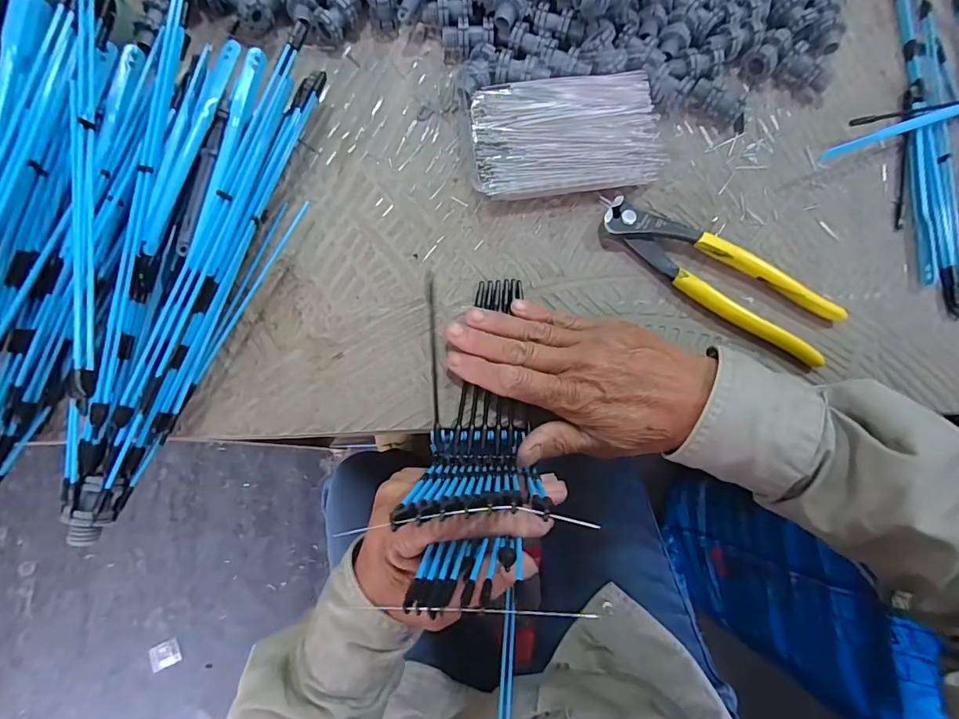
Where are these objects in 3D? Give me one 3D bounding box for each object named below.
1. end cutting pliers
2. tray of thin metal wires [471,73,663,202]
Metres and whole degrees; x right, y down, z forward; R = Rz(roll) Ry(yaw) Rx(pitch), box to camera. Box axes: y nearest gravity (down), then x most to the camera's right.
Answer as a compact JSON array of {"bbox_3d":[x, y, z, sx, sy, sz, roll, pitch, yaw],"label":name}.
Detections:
[{"bbox_3d":[0.157,-0.056,0.308,0.163,0.014,0.044,33,79,6],"label":"end cutting pliers"},{"bbox_3d":[0.060,-0.156,0.328,0.131,0.015,0.084,-7,78,-2],"label":"tray of thin metal wires"}]

